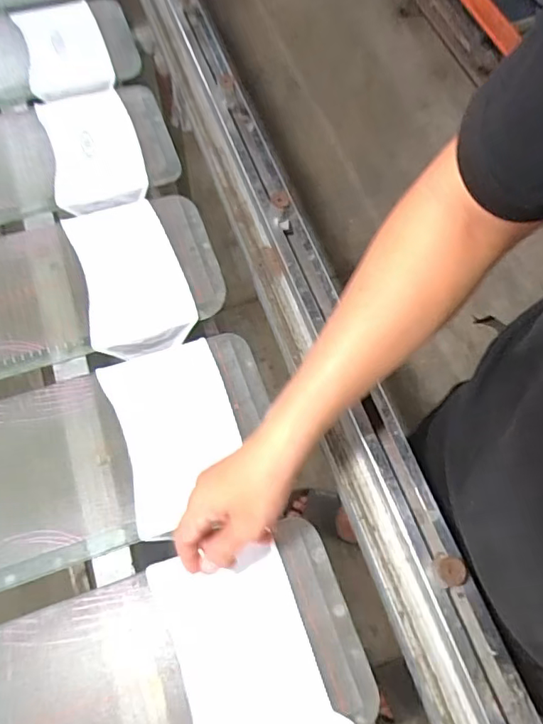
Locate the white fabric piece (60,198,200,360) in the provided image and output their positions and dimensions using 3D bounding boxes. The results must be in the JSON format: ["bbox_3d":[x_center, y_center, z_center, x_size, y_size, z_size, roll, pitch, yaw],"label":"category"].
[{"bbox_3d":[-0.187,-0.122,0.691,0.127,0.032,0.225,-18,66,-10],"label":"white fabric piece"}]

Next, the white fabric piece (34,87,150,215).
[{"bbox_3d":[-0.262,-0.320,0.769,0.125,0.029,0.216,-17,66,-9],"label":"white fabric piece"}]

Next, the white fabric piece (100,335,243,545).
[{"bbox_3d":[-0.106,0.074,0.587,0.130,0.005,0.199,-19,66,-10],"label":"white fabric piece"}]

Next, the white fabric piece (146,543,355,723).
[{"bbox_3d":[-0.025,0.278,0.498,0.130,0.010,0.201,-18,68,-9],"label":"white fabric piece"}]

